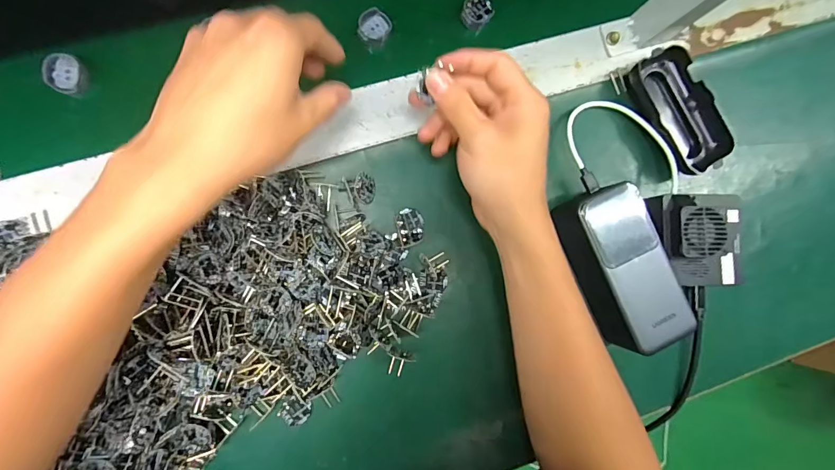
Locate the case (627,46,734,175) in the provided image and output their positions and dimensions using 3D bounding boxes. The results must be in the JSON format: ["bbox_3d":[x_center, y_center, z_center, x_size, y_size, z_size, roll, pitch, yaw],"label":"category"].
[{"bbox_3d":[0.232,-0.109,0.366,0.056,0.024,0.105,-28,92,-7],"label":"case"}]

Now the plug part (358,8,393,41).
[{"bbox_3d":[-0.037,-0.178,0.354,0.024,0.012,0.028,33,85,-5],"label":"plug part"}]

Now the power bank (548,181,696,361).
[{"bbox_3d":[0.165,0.025,0.339,0.060,0.054,0.127,-20,91,-7],"label":"power bank"}]

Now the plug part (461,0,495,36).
[{"bbox_3d":[0.054,-0.197,0.364,0.026,0.023,0.031,26,86,-5],"label":"plug part"}]

